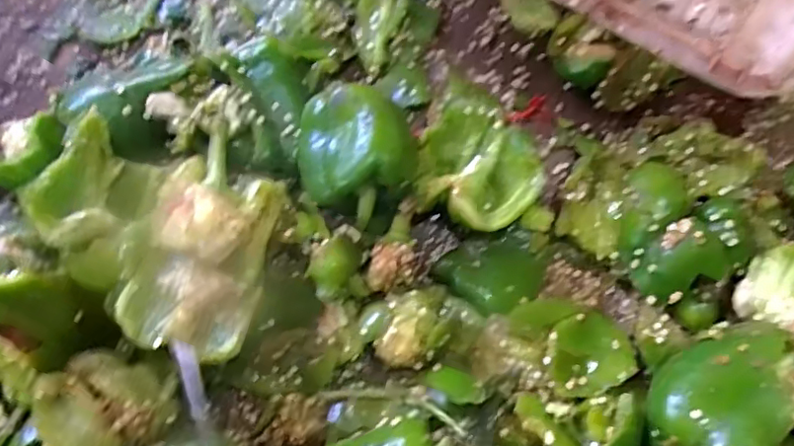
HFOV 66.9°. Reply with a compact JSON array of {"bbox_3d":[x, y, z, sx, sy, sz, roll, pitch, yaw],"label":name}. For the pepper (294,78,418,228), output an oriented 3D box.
[{"bbox_3d":[-0.027,-0.043,0.366,0.075,0.045,0.069,23,74,9],"label":"pepper"}]

